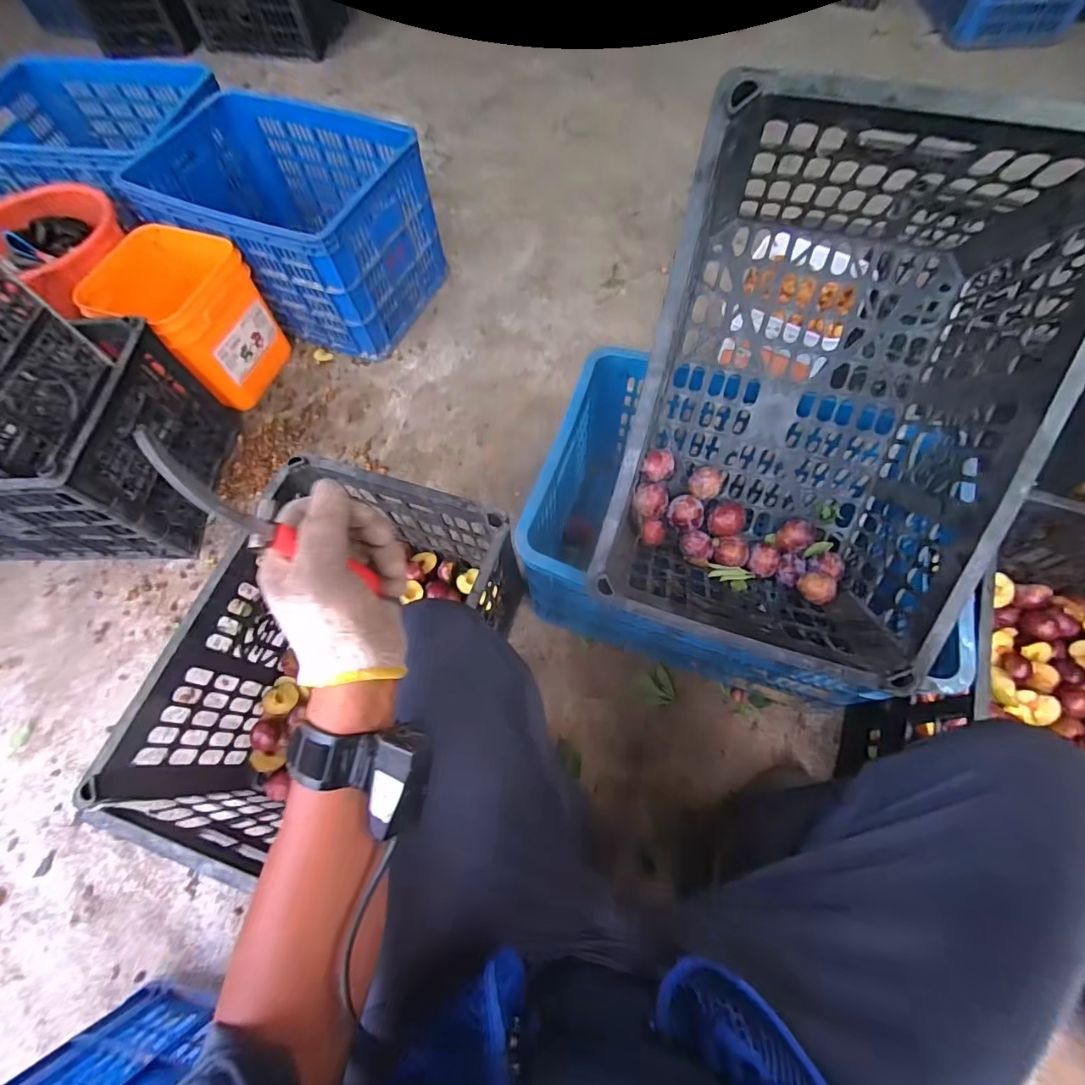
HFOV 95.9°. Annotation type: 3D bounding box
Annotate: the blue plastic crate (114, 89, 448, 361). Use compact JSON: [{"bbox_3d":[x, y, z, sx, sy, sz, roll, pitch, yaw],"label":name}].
[{"bbox_3d":[-0.559,-0.716,1.112,0.559,0.286,0.386,23,70,12],"label":"blue plastic crate"}]

